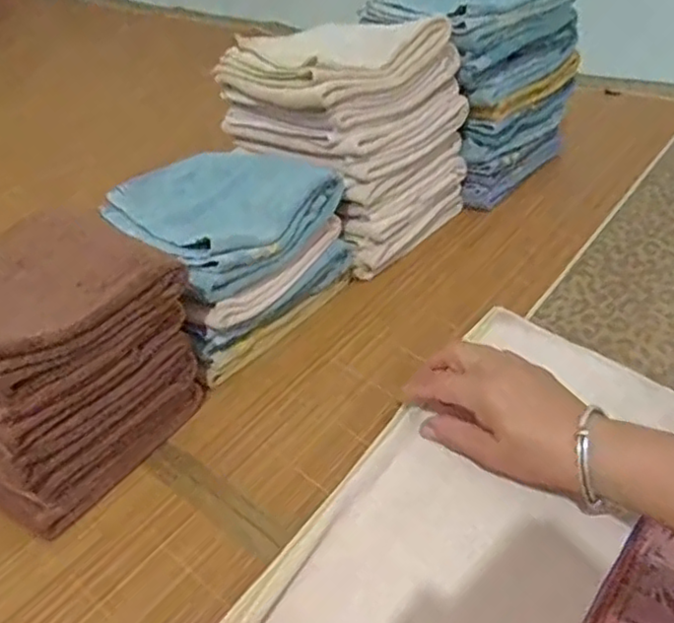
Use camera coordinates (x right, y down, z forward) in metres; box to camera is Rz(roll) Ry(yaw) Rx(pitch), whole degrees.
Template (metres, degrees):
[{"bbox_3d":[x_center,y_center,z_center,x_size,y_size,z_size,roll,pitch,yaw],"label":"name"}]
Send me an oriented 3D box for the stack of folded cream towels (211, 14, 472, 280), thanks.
[{"bbox_3d":[0.006,-0.188,0.670,0.191,0.166,0.173,29,48,33],"label":"stack of folded cream towels"}]

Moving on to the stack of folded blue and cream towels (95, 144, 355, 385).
[{"bbox_3d":[-0.091,-0.059,0.590,0.177,0.098,0.176,-29,46,-29],"label":"stack of folded blue and cream towels"}]

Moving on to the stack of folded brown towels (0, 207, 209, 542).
[{"bbox_3d":[-0.201,0.034,0.464,0.154,0.127,0.160,21,44,27],"label":"stack of folded brown towels"}]

